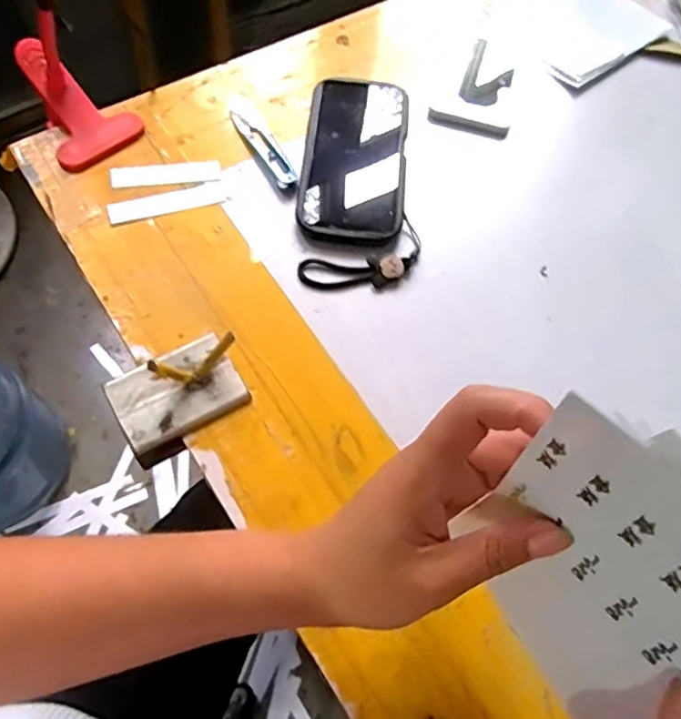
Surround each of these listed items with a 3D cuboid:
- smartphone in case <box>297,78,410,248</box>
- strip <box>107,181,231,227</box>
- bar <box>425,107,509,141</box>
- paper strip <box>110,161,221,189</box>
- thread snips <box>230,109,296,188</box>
[{"bbox_3d":[0.012,-0.163,0.490,0.081,0.016,0.164,5,64,0],"label":"smartphone in case"},{"bbox_3d":[-0.132,-0.122,0.463,0.090,0.004,0.021,-18,67,-11],"label":"strip"},{"bbox_3d":[0.110,-0.204,0.521,0.070,0.006,0.012,15,65,4],"label":"bar"},{"bbox_3d":[-0.139,-0.147,0.477,0.084,0.004,0.019,-8,65,-7],"label":"paper strip"},{"bbox_3d":[-0.062,-0.177,0.497,0.021,0.012,0.094,-27,69,-15],"label":"thread snips"}]

